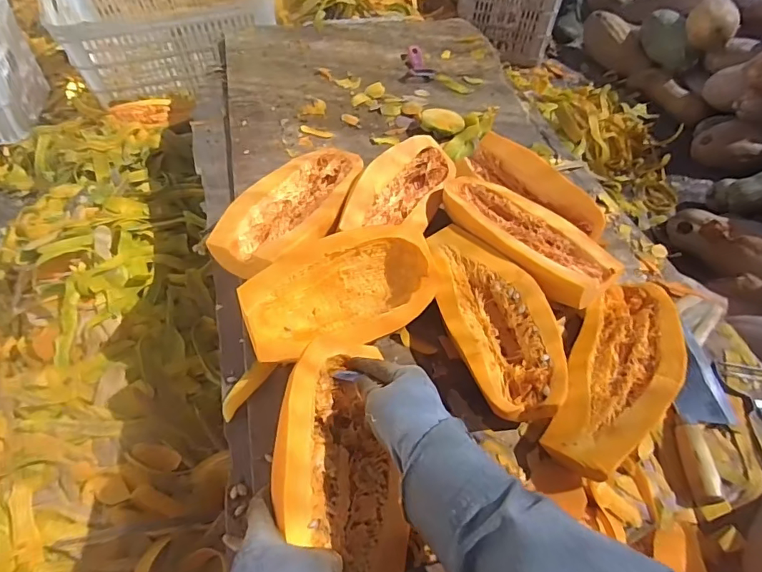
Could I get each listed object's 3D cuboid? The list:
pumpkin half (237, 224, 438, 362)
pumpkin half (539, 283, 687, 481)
[{"bbox_3d":[-0.043,0.010,0.580,0.226,0.073,0.133,-18,55,-18],"label":"pumpkin half"},{"bbox_3d":[0.296,0.118,0.578,0.119,0.070,0.279,9,47,41],"label":"pumpkin half"}]

